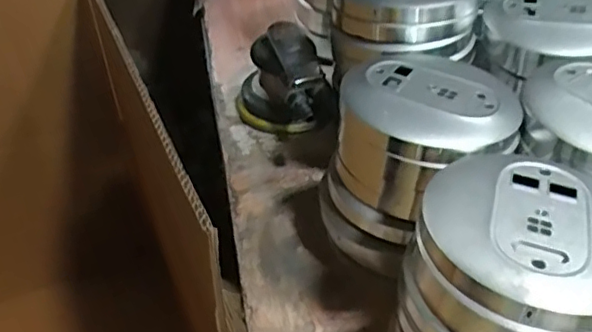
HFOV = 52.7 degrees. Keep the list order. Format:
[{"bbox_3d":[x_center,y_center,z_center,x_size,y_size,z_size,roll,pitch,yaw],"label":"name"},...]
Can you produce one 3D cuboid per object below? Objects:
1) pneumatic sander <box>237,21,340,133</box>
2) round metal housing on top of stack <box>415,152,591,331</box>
[{"bbox_3d":[-0.013,-0.085,0.640,0.106,0.102,0.125,-3,42,-1],"label":"pneumatic sander"},{"bbox_3d":[0.141,0.043,0.355,0.130,0.035,0.121,28,50,30],"label":"round metal housing on top of stack"}]

